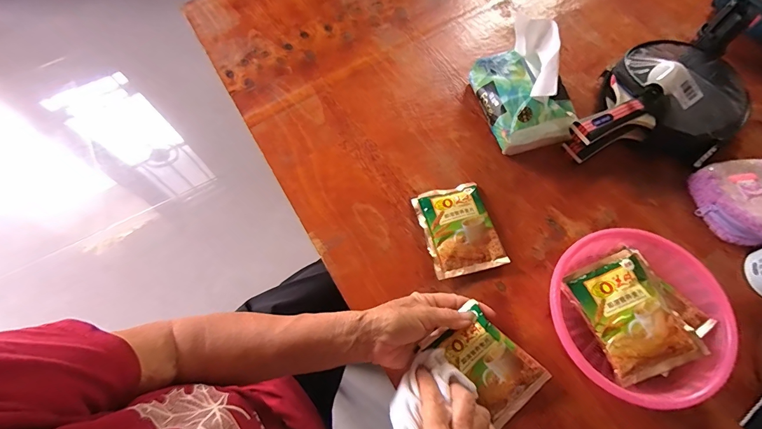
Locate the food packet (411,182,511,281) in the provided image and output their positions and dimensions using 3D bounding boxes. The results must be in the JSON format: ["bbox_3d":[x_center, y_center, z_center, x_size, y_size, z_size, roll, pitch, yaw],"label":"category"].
[{"bbox_3d":[0.095,0.017,0.454,0.085,0.018,0.111,-14,66,-3],"label":"food packet"}]

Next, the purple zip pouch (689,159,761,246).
[{"bbox_3d":[0.439,-0.016,0.442,0.101,0.042,0.103,-12,66,-3],"label":"purple zip pouch"}]

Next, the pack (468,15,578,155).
[{"bbox_3d":[0.189,-0.166,0.472,0.103,0.121,0.128,-11,66,-2],"label":"pack"}]

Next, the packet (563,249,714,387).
[{"bbox_3d":[0.250,0.099,0.370,0.084,0.018,0.113,-22,67,-7],"label":"packet"}]

